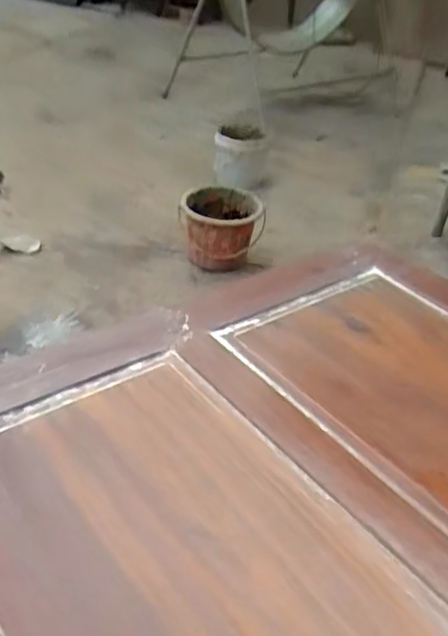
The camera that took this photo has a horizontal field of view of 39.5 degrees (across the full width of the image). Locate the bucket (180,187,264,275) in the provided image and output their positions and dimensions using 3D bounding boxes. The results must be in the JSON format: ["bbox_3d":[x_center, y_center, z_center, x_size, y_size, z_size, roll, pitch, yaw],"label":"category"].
[{"bbox_3d":[-0.012,-0.239,1.759,0.229,0.185,0.255,10,36,6],"label":"bucket"}]

